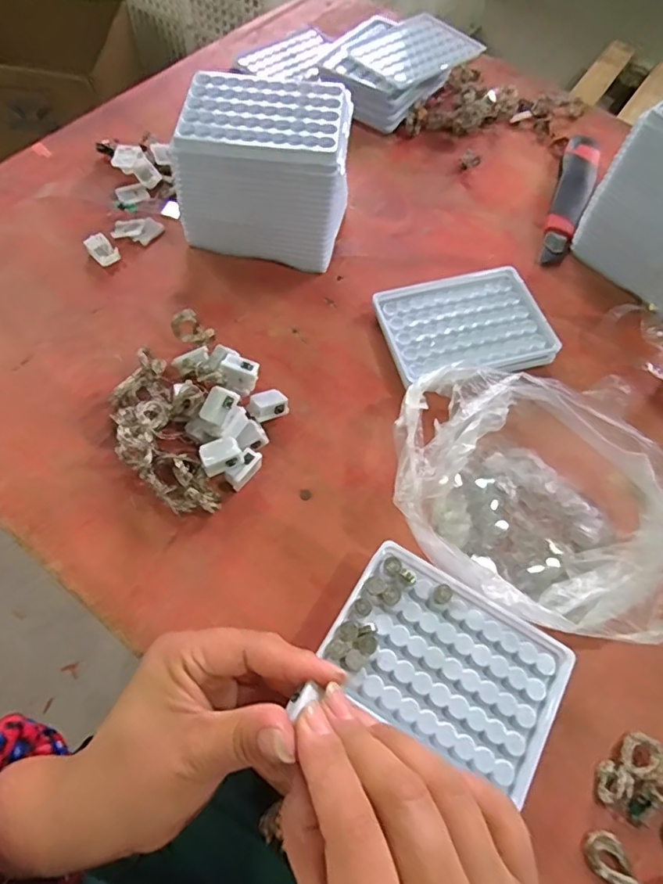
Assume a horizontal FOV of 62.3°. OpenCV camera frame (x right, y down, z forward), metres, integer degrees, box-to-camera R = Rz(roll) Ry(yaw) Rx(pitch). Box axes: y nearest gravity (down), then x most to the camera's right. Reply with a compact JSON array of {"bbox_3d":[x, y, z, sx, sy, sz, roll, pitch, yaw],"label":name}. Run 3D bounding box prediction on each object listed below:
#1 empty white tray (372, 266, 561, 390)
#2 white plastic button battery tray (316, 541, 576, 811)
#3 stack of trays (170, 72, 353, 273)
[{"bbox_3d":[0.109,-0.095,0.457,0.129,0.021,0.099,-11,65,-9],"label":"empty white tray"},{"bbox_3d":[0.067,0.126,0.318,0.129,0.006,0.089,31,65,10],"label":"white plastic button battery tray"},{"bbox_3d":[-0.052,-0.225,0.464,0.129,0.106,0.094,10,63,1],"label":"stack of trays"}]

